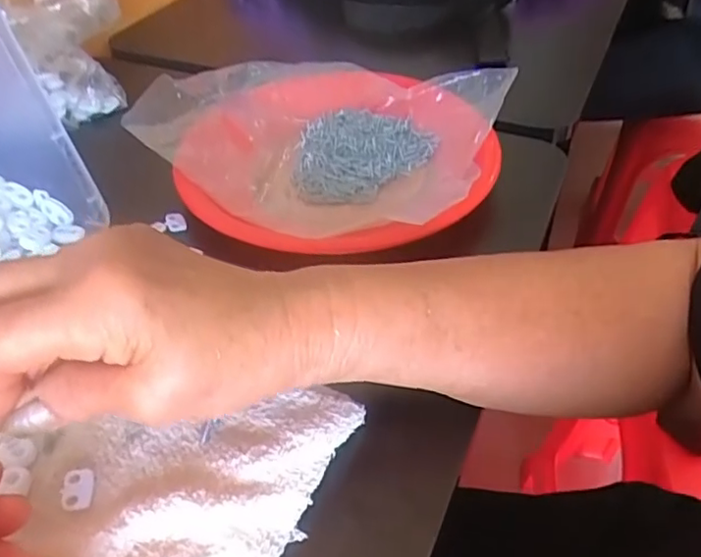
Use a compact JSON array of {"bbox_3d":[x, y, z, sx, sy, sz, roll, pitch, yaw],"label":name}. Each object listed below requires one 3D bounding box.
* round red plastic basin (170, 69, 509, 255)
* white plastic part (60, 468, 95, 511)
[{"bbox_3d":[-0.008,-0.093,0.451,0.220,0.040,0.219,-1,44,1],"label":"round red plastic basin"},{"bbox_3d":[-0.120,0.091,0.270,0.013,0.004,0.020,-10,44,-8],"label":"white plastic part"}]

